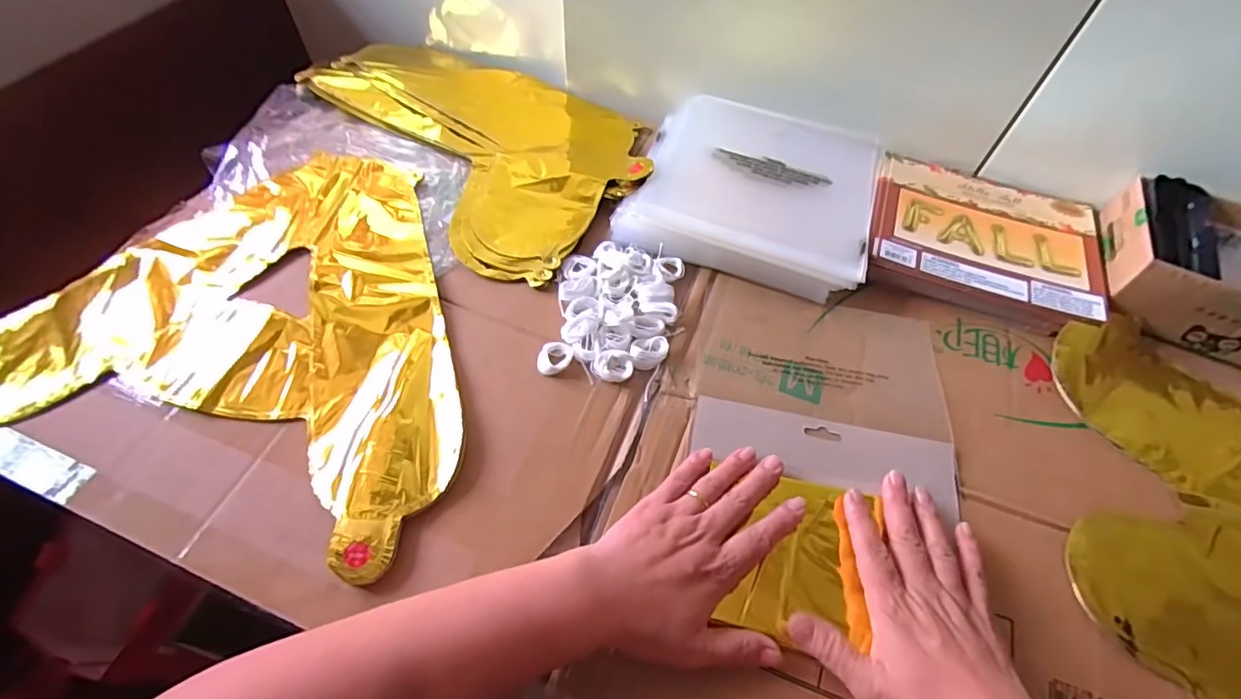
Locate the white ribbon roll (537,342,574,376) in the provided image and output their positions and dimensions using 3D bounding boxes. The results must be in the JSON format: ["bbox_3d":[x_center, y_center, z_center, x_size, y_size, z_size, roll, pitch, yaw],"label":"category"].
[{"bbox_3d":[-0.052,0.008,0.445,0.024,0.009,0.030,19,58,10],"label":"white ribbon roll"}]

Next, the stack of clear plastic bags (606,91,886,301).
[{"bbox_3d":[0.133,-0.163,0.552,0.221,0.034,0.228,17,57,8],"label":"stack of clear plastic bags"}]

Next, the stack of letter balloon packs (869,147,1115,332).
[{"bbox_3d":[0.340,-0.103,0.529,0.199,0.027,0.172,18,57,9],"label":"stack of letter balloon packs"}]

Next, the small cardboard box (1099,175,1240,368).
[{"bbox_3d":[0.532,-0.061,0.484,0.193,0.066,0.130,21,58,11],"label":"small cardboard box"}]

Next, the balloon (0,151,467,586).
[{"bbox_3d":[-0.284,-0.048,0.465,0.403,0.017,0.343,15,57,7],"label":"balloon"}]

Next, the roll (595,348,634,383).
[{"bbox_3d":[-0.005,0.013,0.441,0.029,0.011,0.027,1,56,-2],"label":"roll"}]

